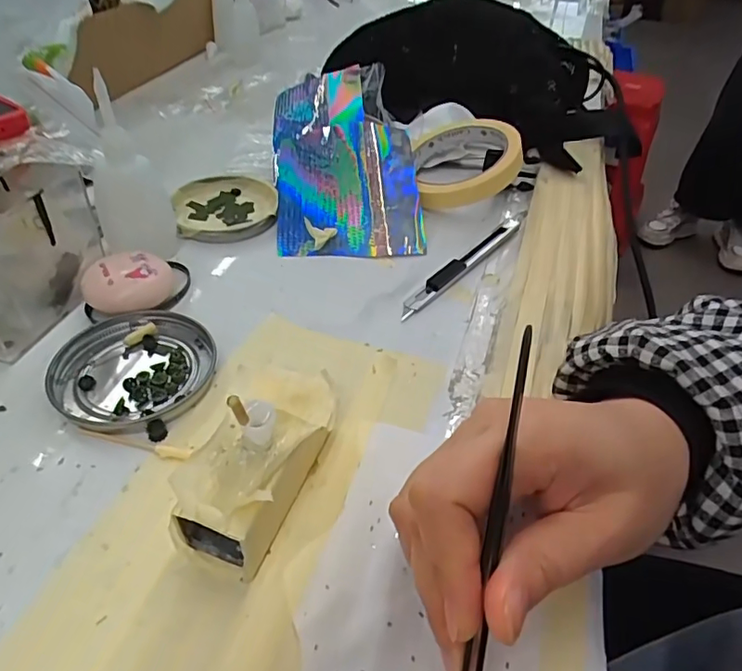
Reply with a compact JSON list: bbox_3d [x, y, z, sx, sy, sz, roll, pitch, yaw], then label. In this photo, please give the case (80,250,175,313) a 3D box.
[{"bbox_3d":[-0.140,-0.029,0.314,0.048,0.022,0.036,-17,47,-21],"label":"case"}]

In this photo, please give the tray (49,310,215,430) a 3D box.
[{"bbox_3d":[-0.124,0.016,0.281,0.075,0.008,0.075,2,43,-2],"label":"tray"}]

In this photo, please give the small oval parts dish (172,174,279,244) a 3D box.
[{"bbox_3d":[-0.107,-0.096,0.401,0.074,0.007,0.083,-12,45,-16],"label":"small oval parts dish"}]

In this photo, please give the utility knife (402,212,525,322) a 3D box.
[{"bbox_3d":[0.069,-0.054,0.369,0.013,0.007,0.155,30,49,26],"label":"utility knife"}]

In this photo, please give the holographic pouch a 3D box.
[{"bbox_3d":[-0.020,-0.134,0.410,0.103,0.022,0.178,-4,63,-7],"label":"holographic pouch"}]

